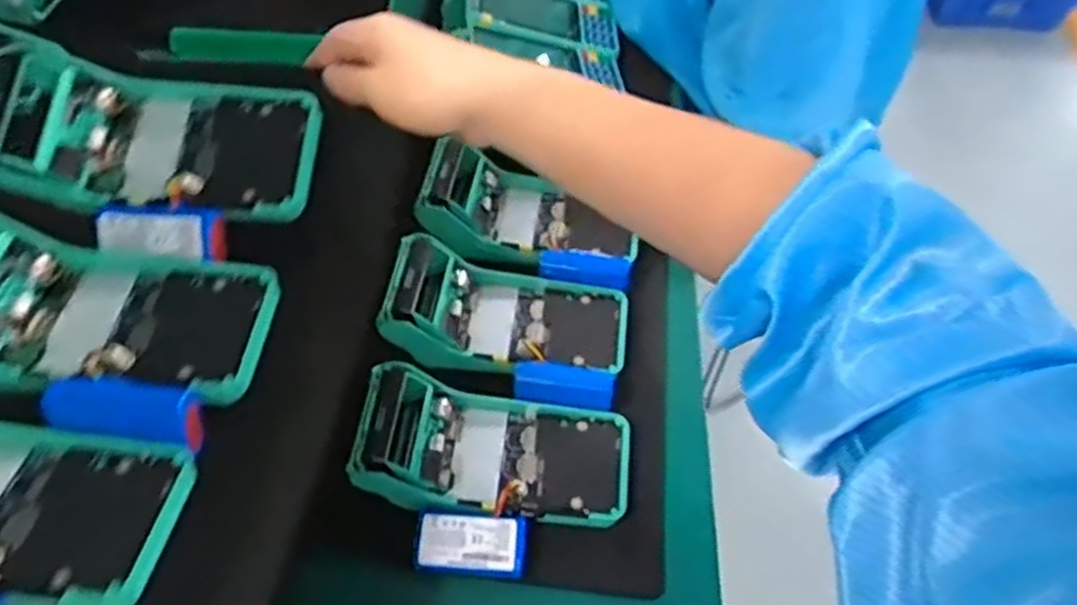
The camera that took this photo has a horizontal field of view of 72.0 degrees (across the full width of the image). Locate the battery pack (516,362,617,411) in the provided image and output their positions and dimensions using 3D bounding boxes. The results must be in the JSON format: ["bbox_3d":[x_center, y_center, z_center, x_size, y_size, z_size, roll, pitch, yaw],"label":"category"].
[{"bbox_3d":[0.019,0.060,0.511,0.070,0.026,0.026,8,55,5],"label":"battery pack"}]

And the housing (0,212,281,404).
[{"bbox_3d":[-0.223,0.004,0.372,0.168,0.052,0.085,9,56,-9],"label":"housing"}]

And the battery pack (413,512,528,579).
[{"bbox_3d":[-0.040,0.148,0.454,0.067,0.023,0.034,4,54,1],"label":"battery pack"}]

